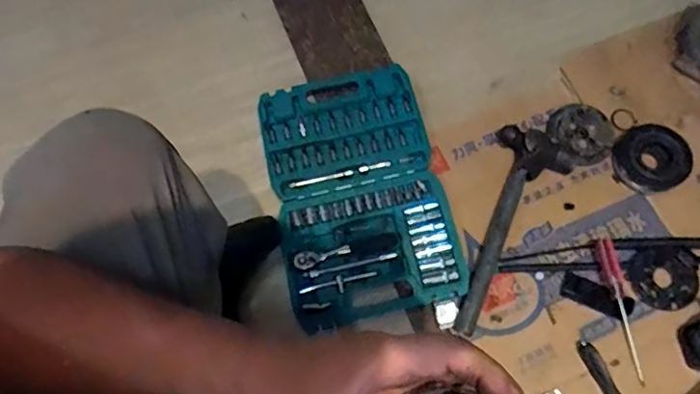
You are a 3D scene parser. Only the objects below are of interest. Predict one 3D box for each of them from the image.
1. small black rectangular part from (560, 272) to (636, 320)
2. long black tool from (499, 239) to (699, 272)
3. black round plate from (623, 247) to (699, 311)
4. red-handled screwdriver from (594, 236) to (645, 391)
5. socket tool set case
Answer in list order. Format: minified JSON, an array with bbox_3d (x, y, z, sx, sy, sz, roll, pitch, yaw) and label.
[{"bbox_3d":[0.356,0.142,0.807,0.101,0.016,0.034,23,70,10],"label":"small black rectangular part"},{"bbox_3d":[0.515,0.079,0.841,0.578,0.012,0.044,-3,68,0],"label":"long black tool"},{"bbox_3d":[0.461,0.114,0.824,0.109,0.011,0.090,-30,71,-10],"label":"black round plate"},{"bbox_3d":[0.381,0.156,0.797,0.027,0.021,0.200,-5,68,-1],"label":"red-handled screwdriver"},{"bbox_3d":[0.009,-0.018,0.889,0.258,0.048,0.421,-12,68,-4],"label":"socket tool set case"}]

